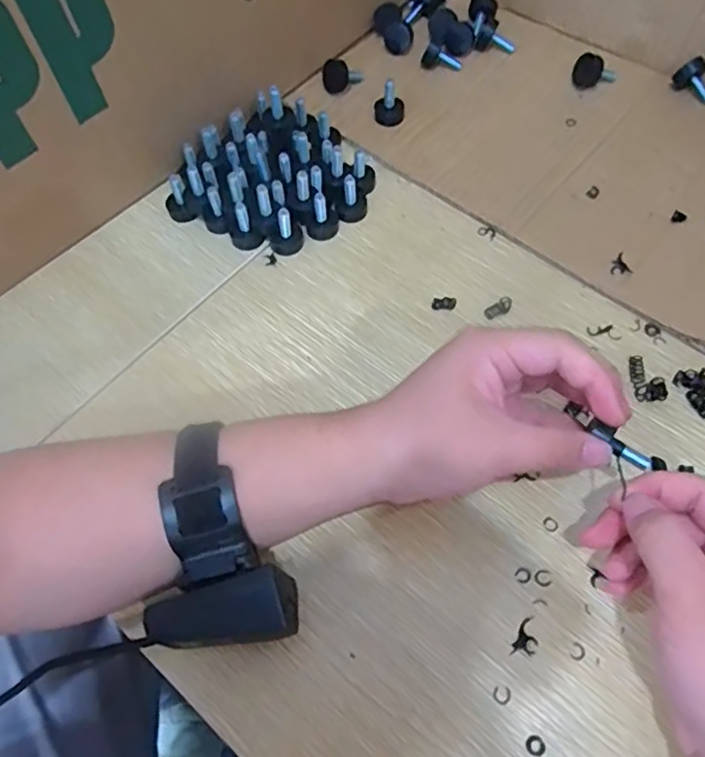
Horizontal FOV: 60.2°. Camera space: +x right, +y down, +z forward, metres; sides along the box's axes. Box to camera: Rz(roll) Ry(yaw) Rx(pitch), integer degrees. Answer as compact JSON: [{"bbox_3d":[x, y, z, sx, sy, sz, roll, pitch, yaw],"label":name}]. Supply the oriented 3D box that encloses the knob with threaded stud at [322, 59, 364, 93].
[{"bbox_3d":[-0.009,-0.261,0.517,0.035,0.021,0.030,-7,61,0],"label":"knob with threaded stud"}]

